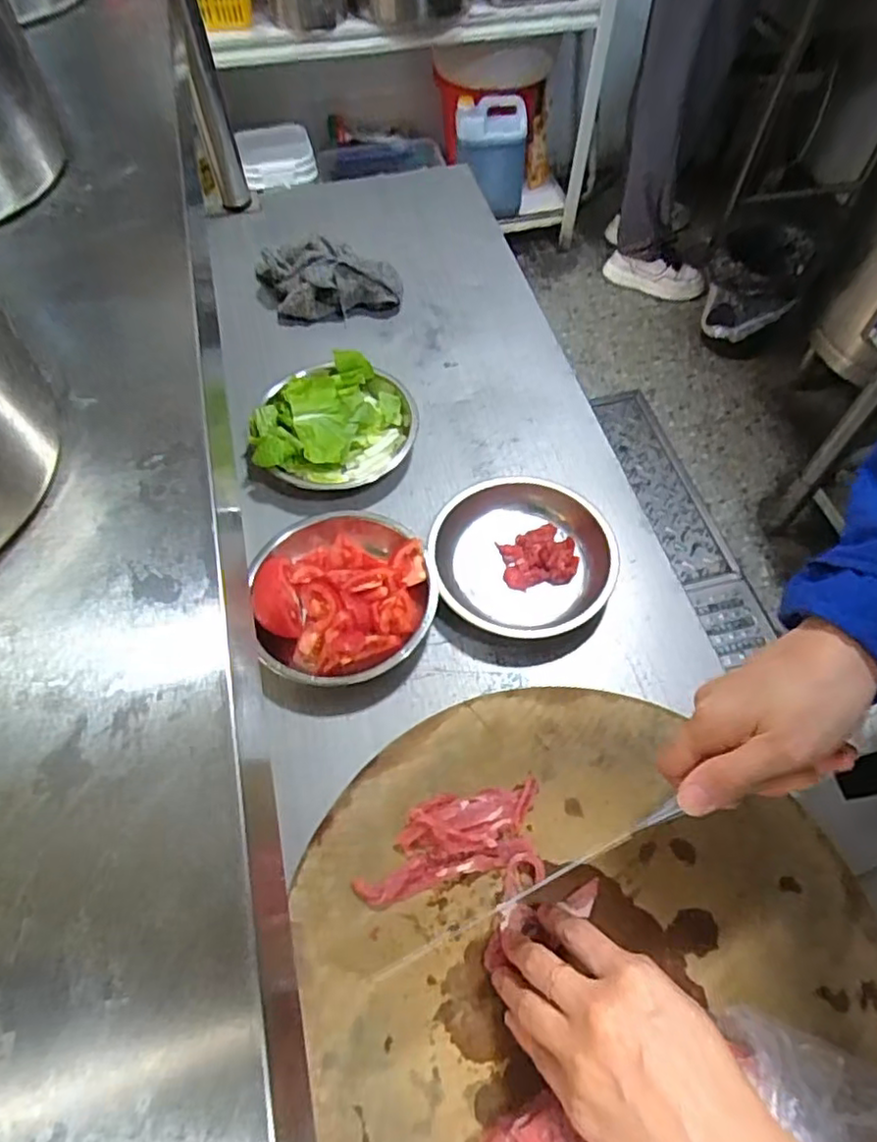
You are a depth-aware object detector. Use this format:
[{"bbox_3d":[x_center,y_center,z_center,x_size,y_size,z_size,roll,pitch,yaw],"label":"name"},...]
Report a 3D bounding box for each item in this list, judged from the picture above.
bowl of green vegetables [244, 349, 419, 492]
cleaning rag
[{"bbox_3d":[-0.097,-0.141,0.605,0.146,0.052,0.138,0,60,0],"label":"bowl of green vegetables"},{"bbox_3d":[-0.122,-0.316,0.711,0.159,0.052,0.076,-2,60,-1],"label":"cleaning rag"}]

